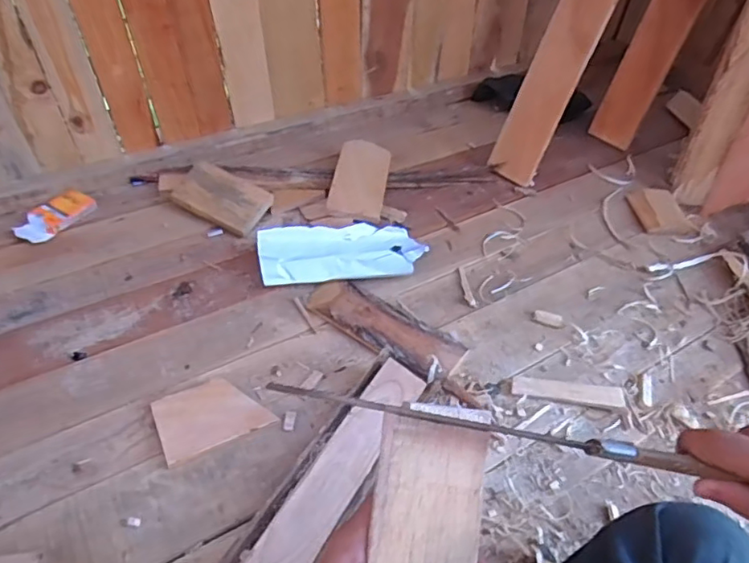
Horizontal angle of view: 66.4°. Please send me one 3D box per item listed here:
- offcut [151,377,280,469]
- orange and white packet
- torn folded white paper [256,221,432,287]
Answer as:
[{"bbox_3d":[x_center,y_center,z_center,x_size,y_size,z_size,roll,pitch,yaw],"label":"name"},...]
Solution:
[{"bbox_3d":[-0.206,0.165,0.720,0.129,0.012,0.090,-20,59,-23],"label":"offcut"},{"bbox_3d":[-0.524,-0.107,0.943,0.061,0.023,0.126,25,50,17],"label":"orange and white packet"},{"bbox_3d":[-0.052,-0.053,0.932,0.262,0.057,0.140,-3,47,-8],"label":"torn folded white paper"}]

